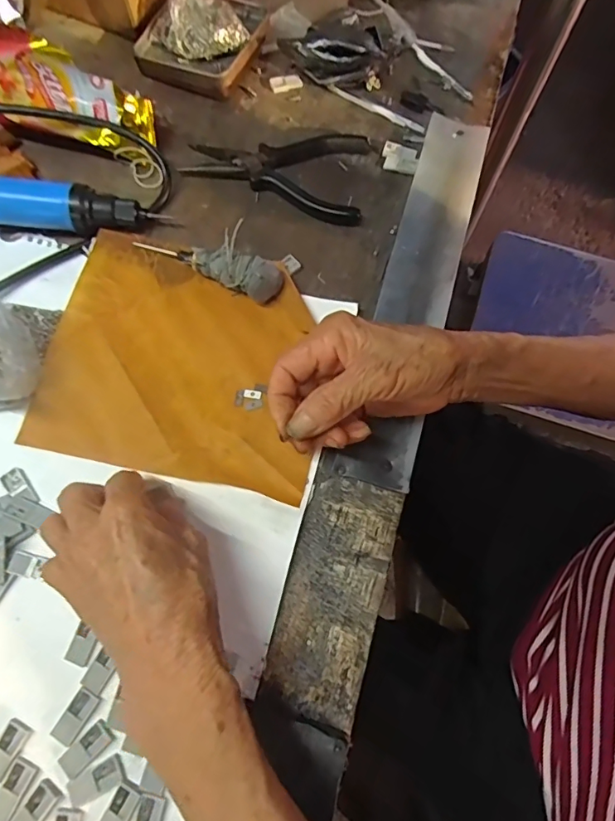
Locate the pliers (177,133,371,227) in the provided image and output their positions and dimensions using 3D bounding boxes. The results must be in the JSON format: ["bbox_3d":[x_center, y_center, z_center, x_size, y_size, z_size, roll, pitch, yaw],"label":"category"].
[{"bbox_3d":[-0.018,-0.212,0.413,0.156,0.013,0.087,22,70,8],"label":"pliers"}]

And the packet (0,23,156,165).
[{"bbox_3d":[-0.195,-0.249,0.371,0.160,0.062,0.049,20,68,-17],"label":"packet"}]

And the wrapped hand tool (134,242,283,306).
[{"bbox_3d":[-0.076,-0.107,0.364,0.116,0.029,0.028,15,69,5],"label":"wrapped hand tool"}]

